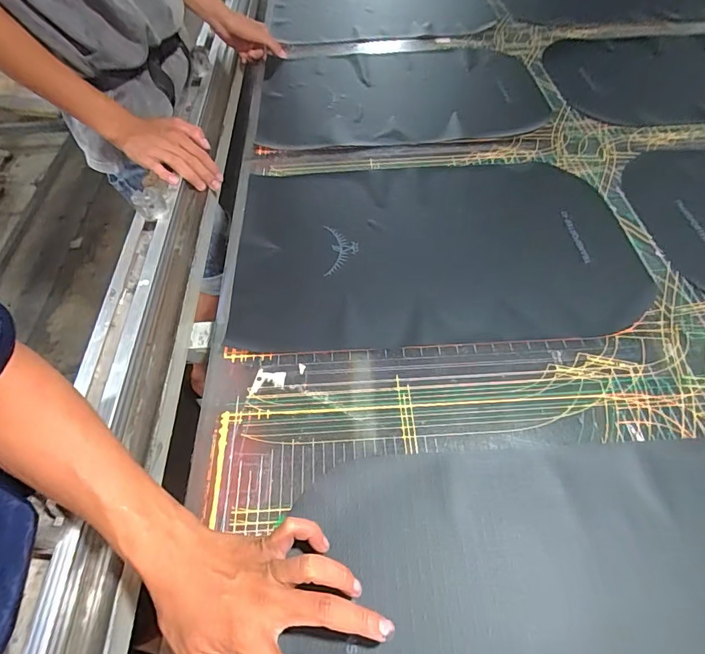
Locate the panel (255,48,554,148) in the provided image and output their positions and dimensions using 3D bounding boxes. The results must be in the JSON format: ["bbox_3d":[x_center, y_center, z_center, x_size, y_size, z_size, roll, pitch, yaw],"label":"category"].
[{"bbox_3d":[0.091,-0.430,0.821,0.514,0.054,0.338,-4,55,0],"label":"panel"}]

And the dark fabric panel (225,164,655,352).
[{"bbox_3d":[0.101,-0.122,0.600,0.503,0.037,0.304,-3,55,1],"label":"dark fabric panel"}]

